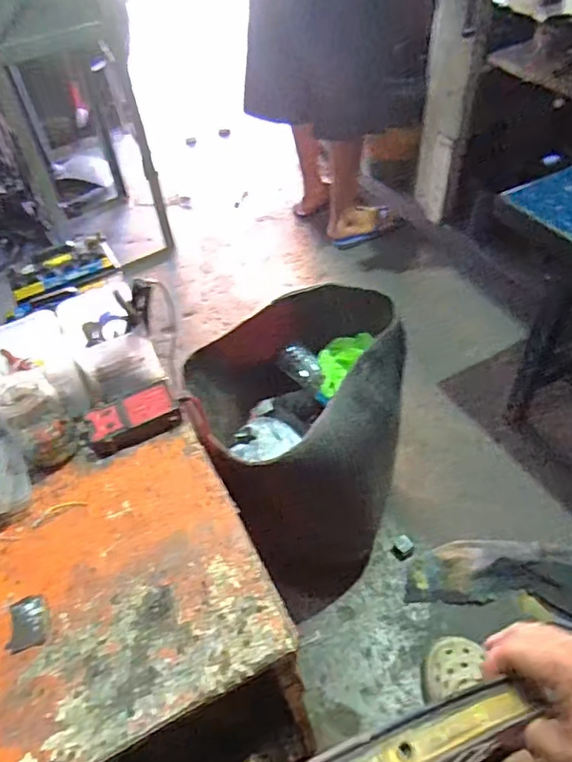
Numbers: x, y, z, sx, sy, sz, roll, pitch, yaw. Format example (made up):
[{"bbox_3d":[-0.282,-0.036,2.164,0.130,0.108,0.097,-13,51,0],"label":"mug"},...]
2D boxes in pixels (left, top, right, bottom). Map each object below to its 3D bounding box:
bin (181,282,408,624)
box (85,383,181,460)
[{"bbox_3d":[0.047,0.122,0.974,0.365,0.432,0.336,-27,51,-17],"label":"bin"},{"bbox_3d":[-0.179,0.047,0.649,0.103,0.031,0.059,-22,50,-14],"label":"box"}]

